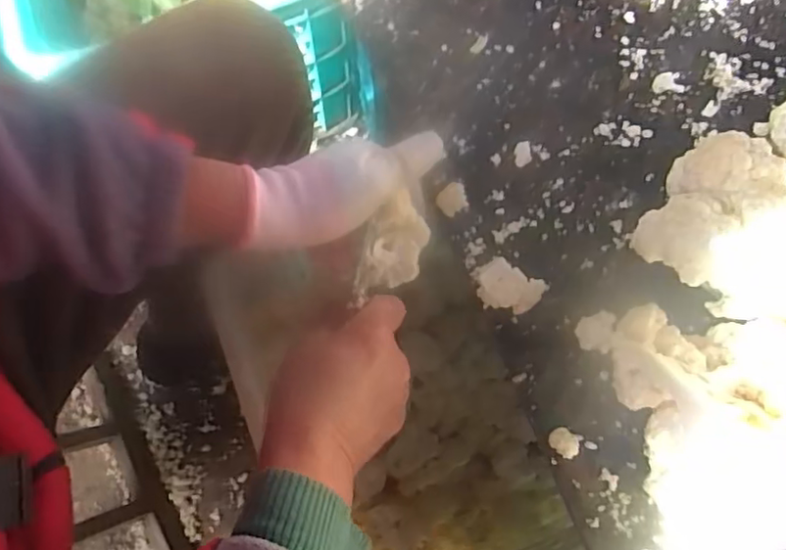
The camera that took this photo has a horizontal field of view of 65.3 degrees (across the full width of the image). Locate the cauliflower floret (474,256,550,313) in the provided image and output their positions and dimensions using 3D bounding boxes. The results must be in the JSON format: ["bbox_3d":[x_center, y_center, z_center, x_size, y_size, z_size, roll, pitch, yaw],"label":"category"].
[{"bbox_3d":[0.078,0.010,0.420,0.045,0.023,0.031,30,73,9],"label":"cauliflower floret"}]

